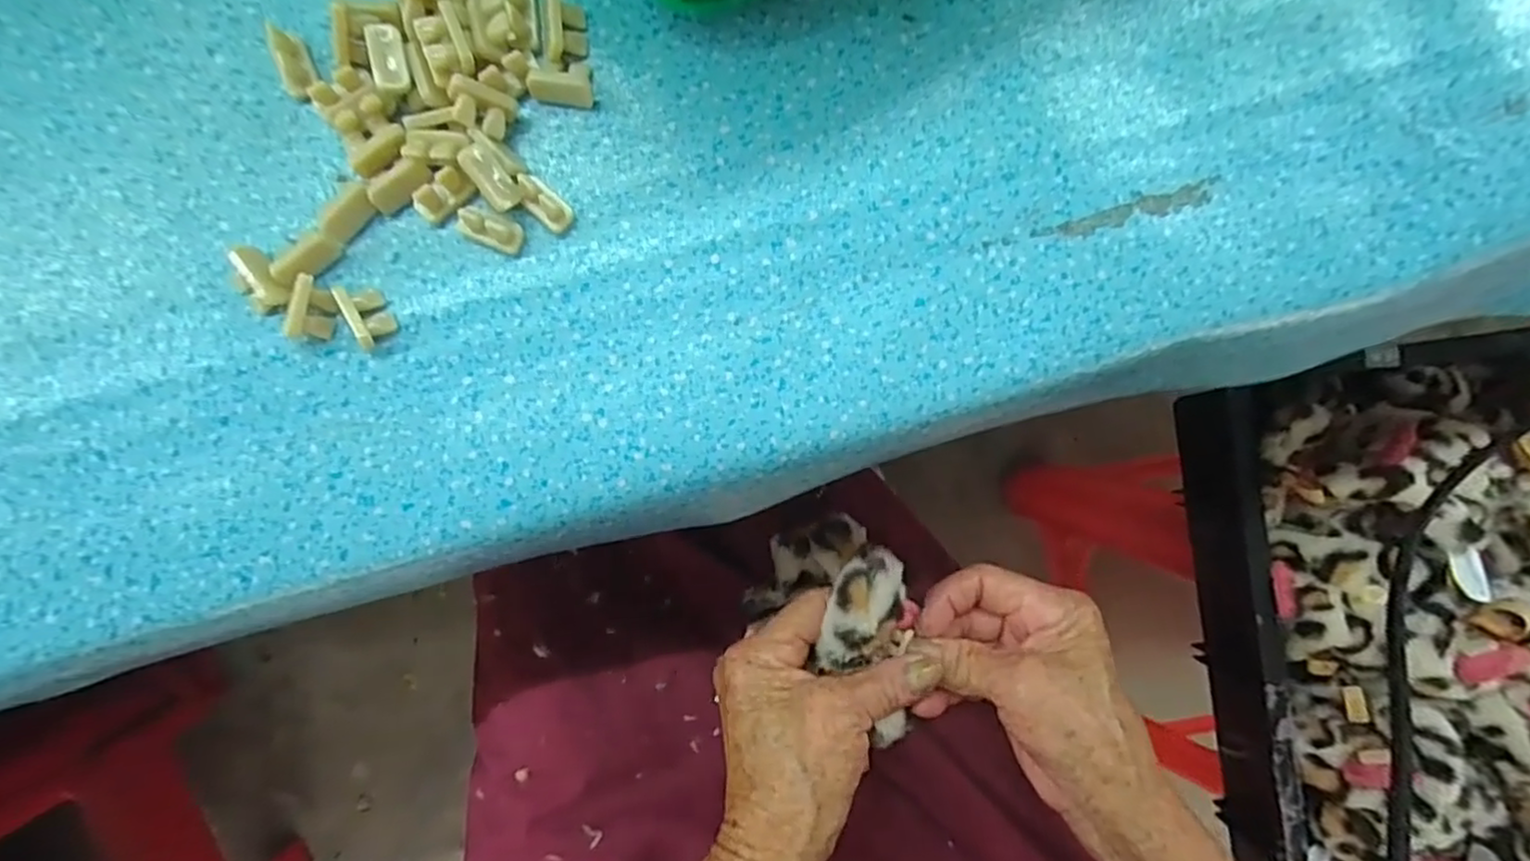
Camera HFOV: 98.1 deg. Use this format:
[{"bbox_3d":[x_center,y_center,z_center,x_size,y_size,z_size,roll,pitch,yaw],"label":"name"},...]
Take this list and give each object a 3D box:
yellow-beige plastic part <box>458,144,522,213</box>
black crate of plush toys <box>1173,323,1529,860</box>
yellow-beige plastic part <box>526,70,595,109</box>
[{"bbox_3d":[-0.075,-0.069,0.181,0.008,0.004,0.018,-36,110,-2],"label":"yellow-beige plastic part"},{"bbox_3d":[0.492,0.156,0.470,0.297,0.136,0.430,-7,90,-3],"label":"black crate of plush toys"},{"bbox_3d":[-0.057,-0.096,0.185,0.018,0.005,0.007,6,90,-3],"label":"yellow-beige plastic part"}]

